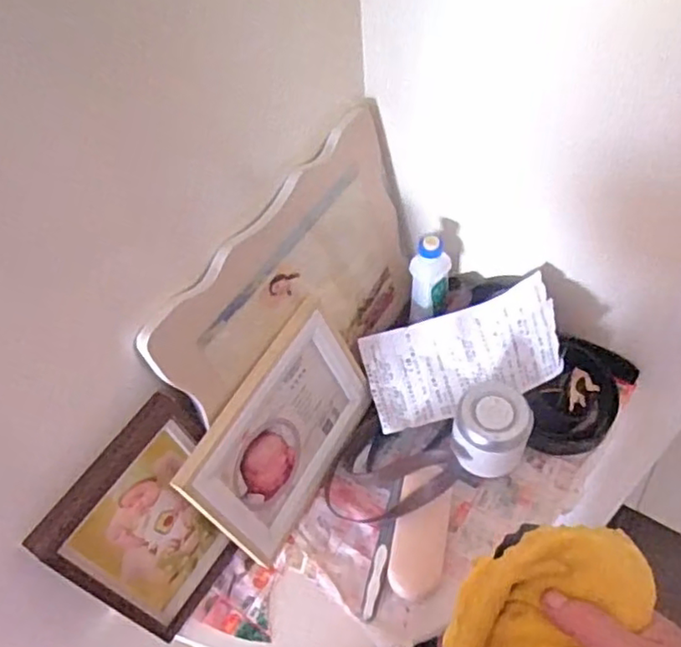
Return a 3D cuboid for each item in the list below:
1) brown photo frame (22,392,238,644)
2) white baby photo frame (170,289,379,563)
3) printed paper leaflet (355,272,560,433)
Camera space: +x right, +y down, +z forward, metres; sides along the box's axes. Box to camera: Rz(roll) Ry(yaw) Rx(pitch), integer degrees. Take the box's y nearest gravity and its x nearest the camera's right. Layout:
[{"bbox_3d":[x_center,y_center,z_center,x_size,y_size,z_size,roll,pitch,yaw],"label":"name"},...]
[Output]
[{"bbox_3d":[-0.154,0.174,0.564,0.028,0.197,0.149,19,58,32],"label":"brown photo frame"},{"bbox_3d":[-0.047,0.108,0.620,0.015,0.169,0.211,13,58,37],"label":"white baby photo frame"},{"bbox_3d":[0.119,0.032,0.673,0.187,0.096,0.110,-7,54,0],"label":"printed paper leaflet"}]

